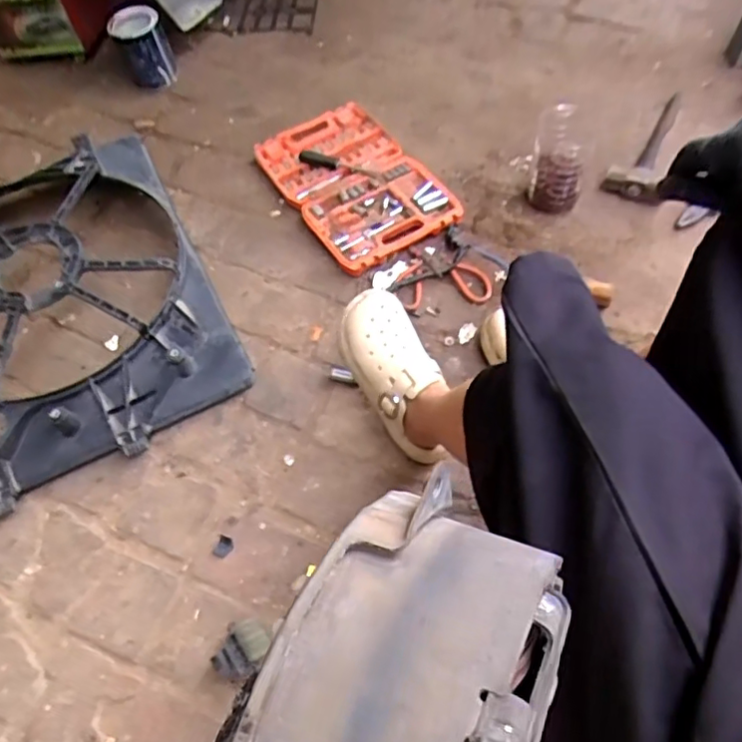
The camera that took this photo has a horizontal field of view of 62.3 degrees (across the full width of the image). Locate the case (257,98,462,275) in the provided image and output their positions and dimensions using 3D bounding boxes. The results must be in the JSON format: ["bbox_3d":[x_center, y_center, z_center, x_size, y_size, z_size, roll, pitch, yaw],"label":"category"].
[{"bbox_3d":[-0.031,-0.354,1.160,0.241,0.053,0.370,-30,63,-14],"label":"case"}]

